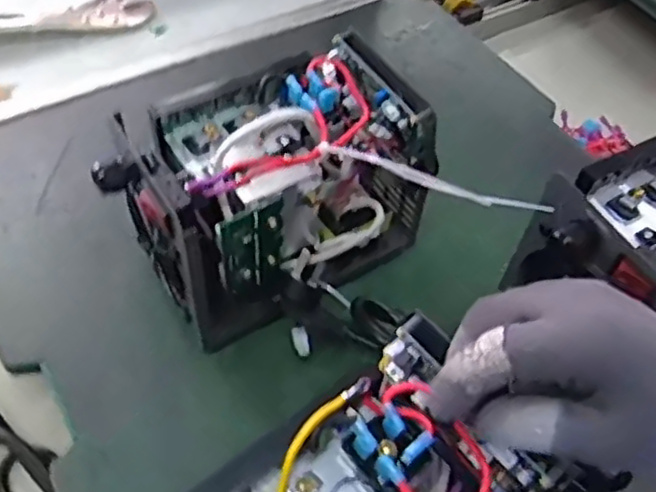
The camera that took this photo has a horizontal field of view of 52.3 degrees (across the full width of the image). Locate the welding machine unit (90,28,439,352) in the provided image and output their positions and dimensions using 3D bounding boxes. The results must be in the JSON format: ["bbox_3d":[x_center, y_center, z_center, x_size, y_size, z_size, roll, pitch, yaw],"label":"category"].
[{"bbox_3d":[-0.035,-0.029,0.515,0.235,0.172,0.134,-26,60,-22],"label":"welding machine unit"}]

